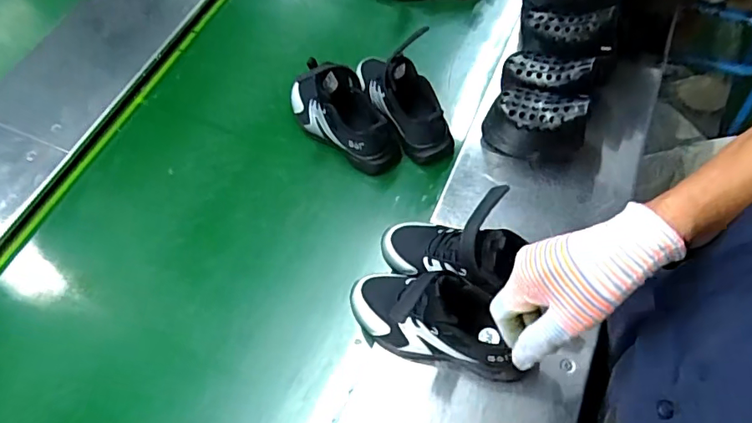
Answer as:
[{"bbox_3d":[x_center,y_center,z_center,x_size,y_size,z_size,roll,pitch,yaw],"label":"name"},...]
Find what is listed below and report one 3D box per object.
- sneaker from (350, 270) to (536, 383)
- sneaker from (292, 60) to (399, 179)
[{"bbox_3d":[0.060,0.108,0.566,0.184,0.104,0.080,14,62,11],"label":"sneaker"},{"bbox_3d":[-0.049,-0.150,0.765,0.198,0.127,0.085,40,69,22],"label":"sneaker"}]

